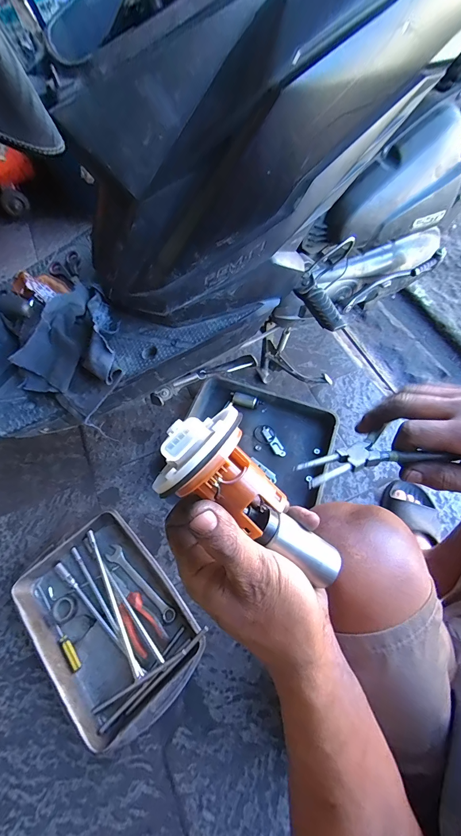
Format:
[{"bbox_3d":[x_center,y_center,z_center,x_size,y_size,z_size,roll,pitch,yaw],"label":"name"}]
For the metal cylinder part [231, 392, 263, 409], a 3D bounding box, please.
[{"bbox_3d":[0.042,-0.045,0.840,0.084,0.033,0.027,18,65,10],"label":"metal cylinder part"}]

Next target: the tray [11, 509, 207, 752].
[{"bbox_3d":[-0.237,0.387,0.630,0.251,0.048,0.356,-40,70,-17],"label":"tray"}]

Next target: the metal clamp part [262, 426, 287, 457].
[{"bbox_3d":[0.107,0.058,0.801,0.026,0.007,0.091,-24,66,-10],"label":"metal clamp part"}]

